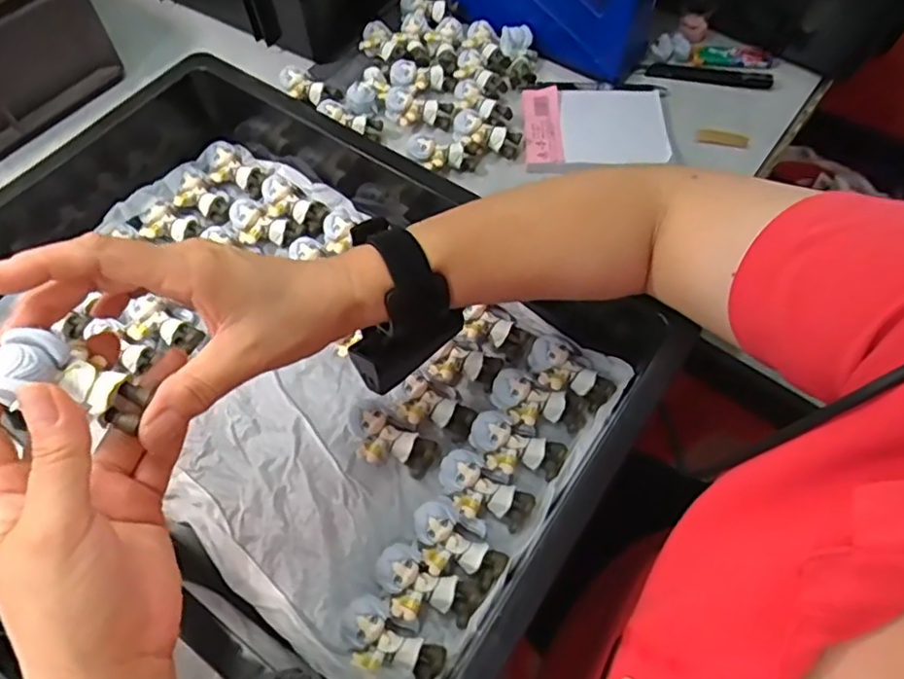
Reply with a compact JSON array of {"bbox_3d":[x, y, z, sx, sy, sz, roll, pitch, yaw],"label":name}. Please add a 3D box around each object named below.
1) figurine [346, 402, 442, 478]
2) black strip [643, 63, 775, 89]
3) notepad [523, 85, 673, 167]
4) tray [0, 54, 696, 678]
[{"bbox_3d":[-0.041,0.067,0.399,0.062,0.019,0.034,31,64,0],"label":"figurine"},{"bbox_3d":[0.224,-0.230,0.534,0.103,0.014,0.014,12,61,6],"label":"black strip"},{"bbox_3d":[0.123,-0.187,0.529,0.117,0.009,0.077,-1,70,4],"label":"notepad"},{"bbox_3d":[-0.126,-0.013,0.420,0.498,0.081,0.338,34,66,16],"label":"tray"}]

